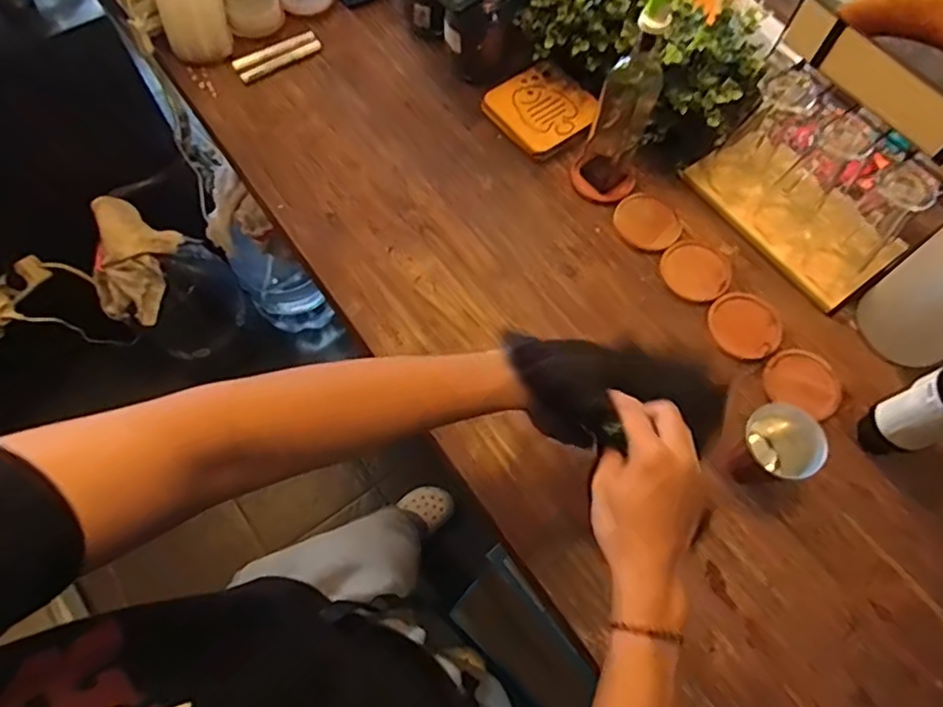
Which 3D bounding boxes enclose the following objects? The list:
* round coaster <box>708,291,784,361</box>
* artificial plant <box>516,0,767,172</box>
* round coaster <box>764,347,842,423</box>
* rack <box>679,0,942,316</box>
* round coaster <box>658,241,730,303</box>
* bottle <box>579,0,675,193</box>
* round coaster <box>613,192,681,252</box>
[{"bbox_3d":[0.375,-0.038,0.832,0.096,0.011,0.104,1,67,-2],"label":"round coaster"},{"bbox_3d":[0.149,-0.577,0.934,0.215,0.176,0.692,-33,72,-14],"label":"artificial plant"},{"bbox_3d":[0.439,0.035,0.804,0.093,0.008,0.089,1,67,-2],"label":"round coaster"},{"bbox_3d":[0.467,-0.245,0.795,0.127,0.246,0.292,-36,73,-15],"label":"rack"},{"bbox_3d":[0.322,-0.120,0.871,0.097,0.009,0.095,1,67,-2],"label":"round coaster"},{"bbox_3d":[0.205,-0.334,0.795,0.068,0.295,0.052,21,68,7],"label":"bottle"},{"bbox_3d":[0.260,-0.195,0.900,0.082,0.008,0.096,-35,73,-15],"label":"round coaster"}]

